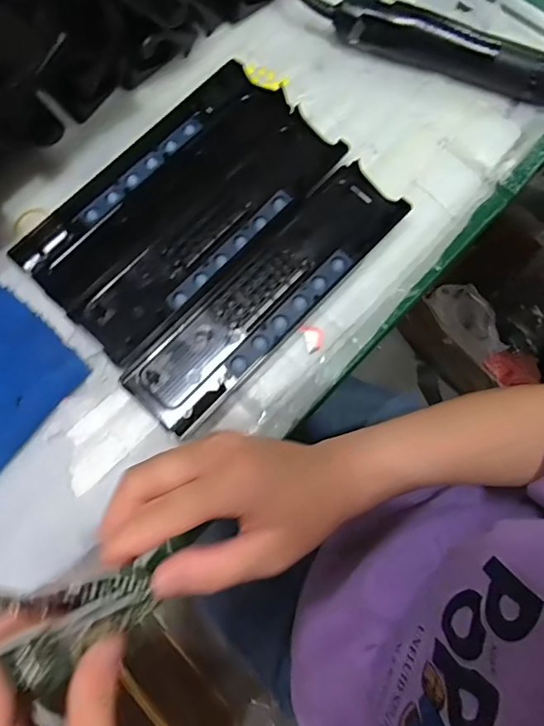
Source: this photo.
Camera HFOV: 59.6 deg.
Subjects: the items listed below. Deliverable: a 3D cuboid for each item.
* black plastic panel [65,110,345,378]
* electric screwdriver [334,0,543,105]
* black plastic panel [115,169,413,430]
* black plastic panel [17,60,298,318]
[{"bbox_3d":[-0.048,-0.103,0.373,0.062,0.016,0.242,42,79,11],"label":"black plastic panel"},{"bbox_3d":[0.150,-0.264,0.400,0.194,0.039,0.033,18,76,6],"label":"electric screwdriver"},{"bbox_3d":[-0.003,-0.054,0.354,0.066,0.014,0.241,43,80,11],"label":"black plastic panel"},{"bbox_3d":[-0.093,-0.147,0.383,0.070,0.015,0.241,43,80,11],"label":"black plastic panel"}]

